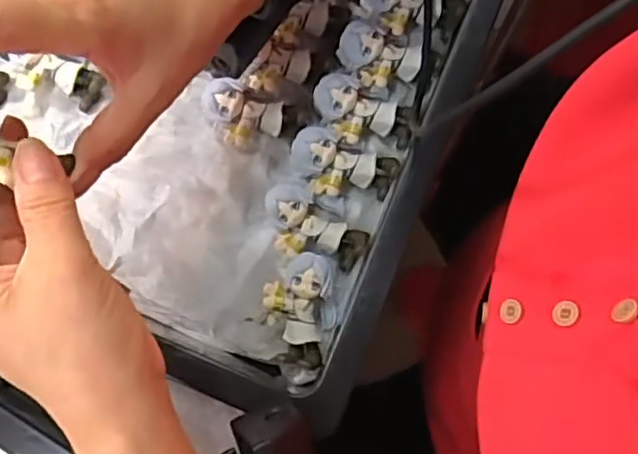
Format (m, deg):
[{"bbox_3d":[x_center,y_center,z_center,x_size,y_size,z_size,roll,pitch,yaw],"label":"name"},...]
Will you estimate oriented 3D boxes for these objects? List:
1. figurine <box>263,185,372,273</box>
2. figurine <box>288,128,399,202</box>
[{"bbox_3d":[-0.001,-0.001,0.381,0.060,0.026,0.040,14,79,4],"label":"figurine"},{"bbox_3d":[0.014,-0.034,0.387,0.061,0.022,0.035,16,78,-12],"label":"figurine"}]

